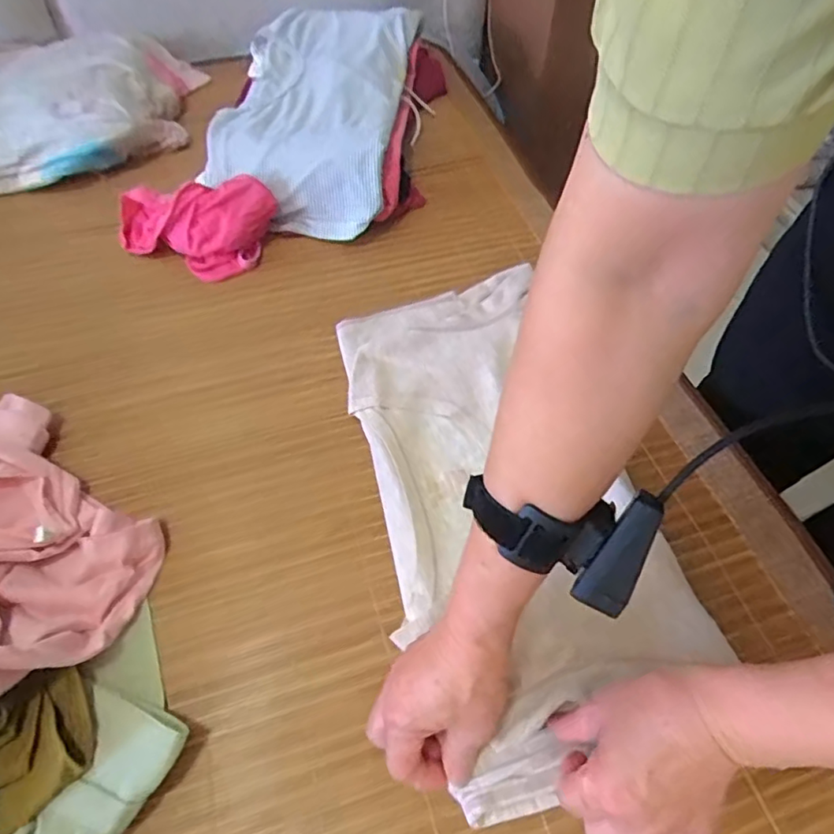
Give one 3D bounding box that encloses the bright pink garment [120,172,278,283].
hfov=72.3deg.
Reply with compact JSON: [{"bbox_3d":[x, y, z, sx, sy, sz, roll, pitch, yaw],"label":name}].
[{"bbox_3d":[-0.266,-0.241,0.678,0.160,0.077,0.111,22,58,15],"label":"bright pink garment"}]

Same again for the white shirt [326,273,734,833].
[{"bbox_3d":[0.070,0.049,0.503,0.211,0.030,0.463,-13,55,-9],"label":"white shirt"}]

